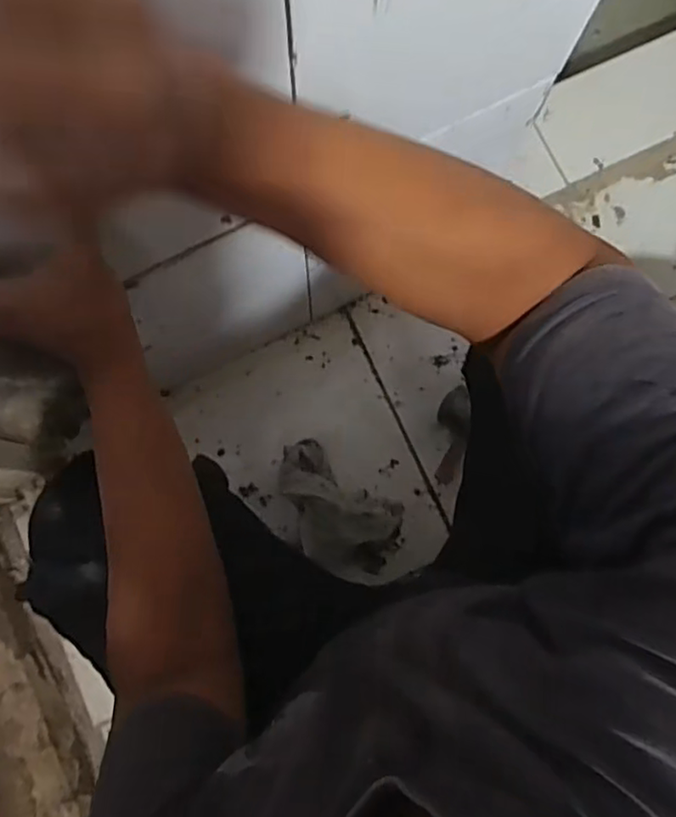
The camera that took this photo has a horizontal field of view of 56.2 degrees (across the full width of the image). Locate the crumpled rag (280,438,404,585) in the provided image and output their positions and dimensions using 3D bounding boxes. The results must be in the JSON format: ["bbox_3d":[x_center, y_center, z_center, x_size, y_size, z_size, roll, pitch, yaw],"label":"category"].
[{"bbox_3d":[-0.005,0.130,0.804,0.188,0.073,0.116,36,82,4],"label":"crumpled rag"}]

